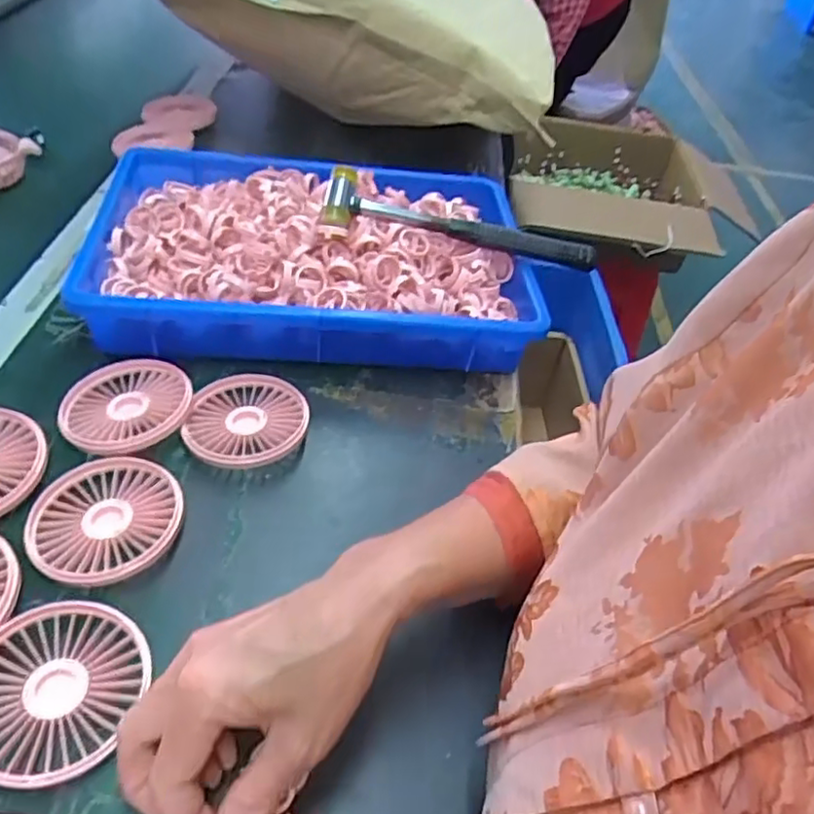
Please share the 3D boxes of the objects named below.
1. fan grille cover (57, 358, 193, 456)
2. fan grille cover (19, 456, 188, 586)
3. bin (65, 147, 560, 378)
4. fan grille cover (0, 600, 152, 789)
[{"bbox_3d":[-0.198,-0.001,0.465,0.086,0.018,0.080,-30,56,-32],"label":"fan grille cover"},{"bbox_3d":[-0.185,0.069,0.403,0.085,0.015,0.088,13,45,4],"label":"fan grille cover"},{"bbox_3d":[-0.079,-0.130,0.587,0.367,0.092,0.235,0,45,-9],"label":"bin"},{"bbox_3d":[-0.181,0.141,0.333,0.082,0.015,0.087,12,45,3],"label":"fan grille cover"}]

